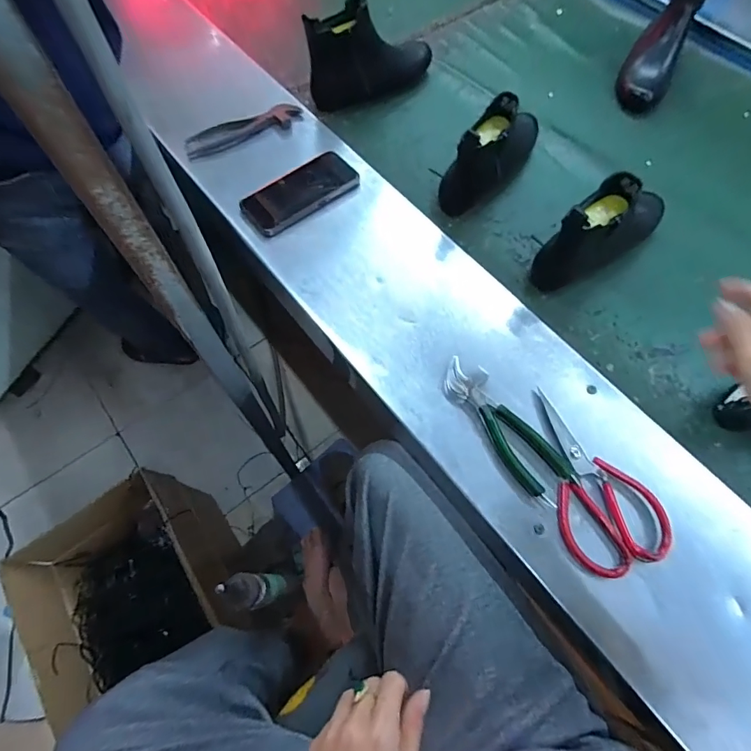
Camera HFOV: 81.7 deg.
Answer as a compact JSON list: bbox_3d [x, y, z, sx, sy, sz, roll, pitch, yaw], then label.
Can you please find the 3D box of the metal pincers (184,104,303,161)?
[{"bbox_3d":[-0.211,-0.397,0.700,0.193,0.017,0.043,-25,70,-12],"label":"metal pincers"}]

